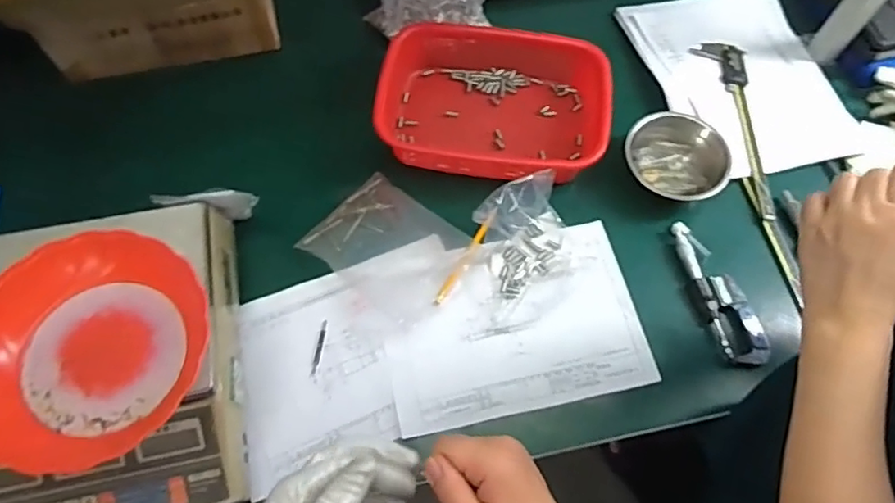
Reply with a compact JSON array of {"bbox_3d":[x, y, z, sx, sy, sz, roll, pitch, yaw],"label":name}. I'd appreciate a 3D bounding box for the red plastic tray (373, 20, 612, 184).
[{"bbox_3d":[0.063,-0.210,0.804,0.290,0.070,0.226,8,65,1],"label":"red plastic tray"}]

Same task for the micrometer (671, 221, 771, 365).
[{"bbox_3d":[0.332,0.047,0.724,0.060,0.025,0.187,-15,67,-9],"label":"micrometer"}]

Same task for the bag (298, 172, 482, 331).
[{"bbox_3d":[-0.073,0.000,0.737,0.181,0.011,0.151,36,69,13],"label":"bag"}]

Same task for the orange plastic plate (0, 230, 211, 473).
[{"bbox_3d":[-0.332,0.087,0.562,0.208,0.072,0.203,1,65,-2],"label":"orange plastic plate"}]

